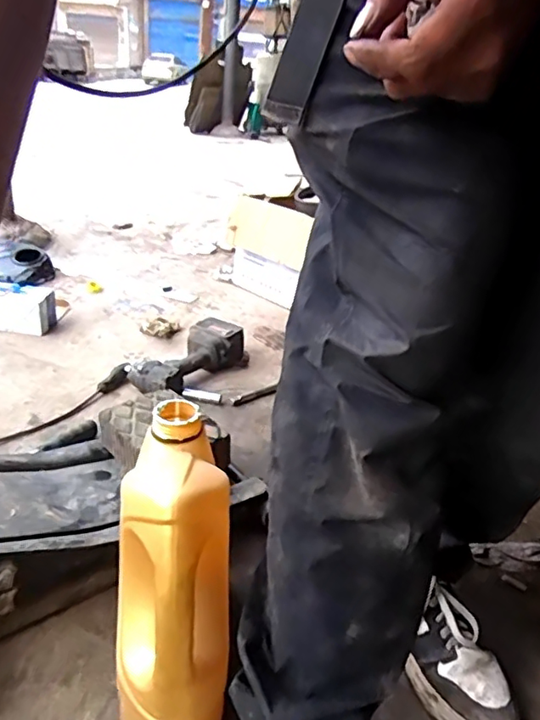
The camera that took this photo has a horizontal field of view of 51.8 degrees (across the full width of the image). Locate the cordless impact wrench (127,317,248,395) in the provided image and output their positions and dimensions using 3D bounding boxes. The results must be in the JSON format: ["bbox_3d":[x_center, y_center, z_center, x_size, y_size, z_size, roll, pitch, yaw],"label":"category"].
[{"bbox_3d":[-0.174,-0.002,1.195,0.120,0.089,0.261,21,31,29],"label":"cordless impact wrench"}]

